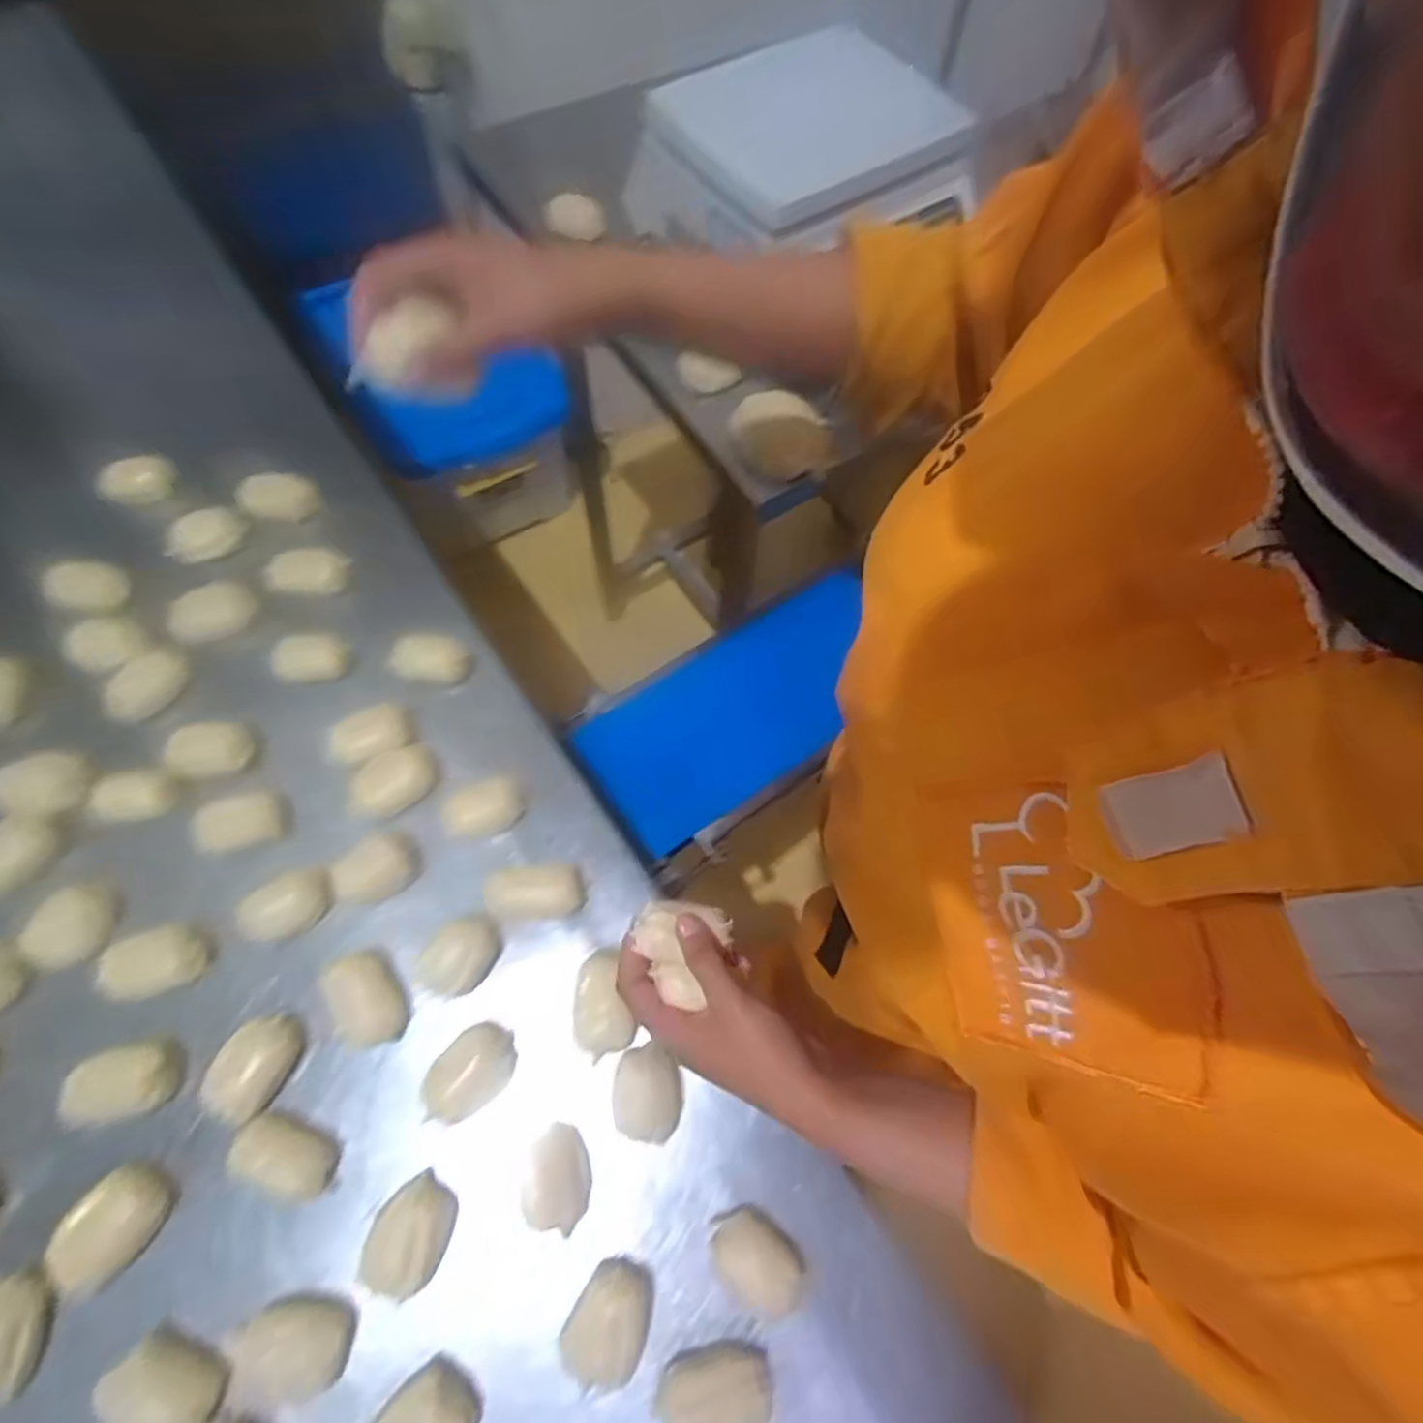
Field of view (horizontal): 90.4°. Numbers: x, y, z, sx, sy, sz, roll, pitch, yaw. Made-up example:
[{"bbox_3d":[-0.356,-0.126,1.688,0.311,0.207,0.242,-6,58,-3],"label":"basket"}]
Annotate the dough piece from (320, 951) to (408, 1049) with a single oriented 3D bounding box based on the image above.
[{"bbox_3d":[-0.251,0.209,0.513,0.041,0.032,0.063,-32,71,-16],"label":"dough piece"}]

